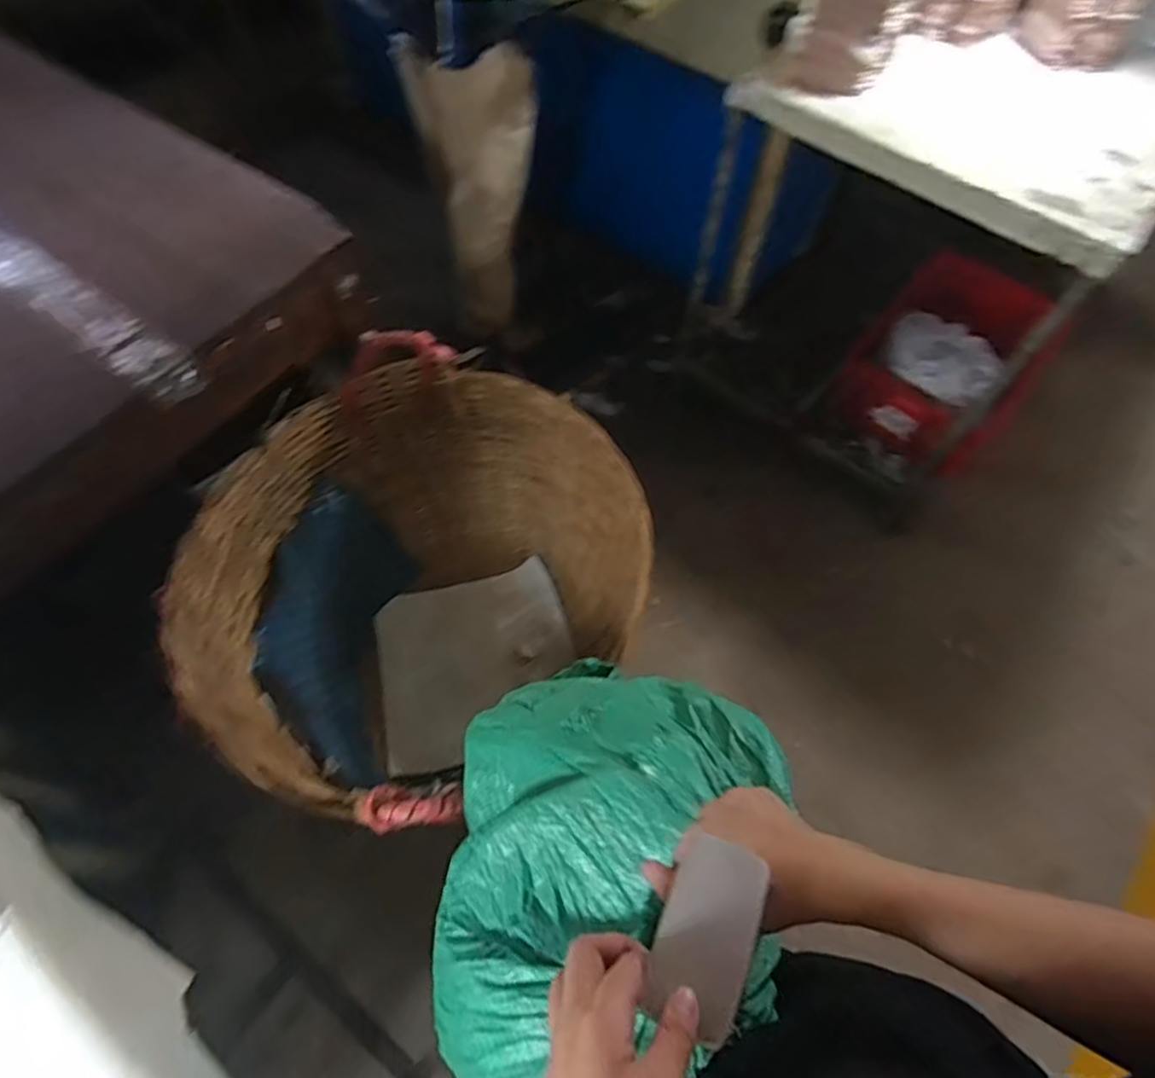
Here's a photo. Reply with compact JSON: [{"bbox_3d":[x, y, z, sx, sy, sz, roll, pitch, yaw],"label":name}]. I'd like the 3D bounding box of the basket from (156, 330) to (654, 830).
[{"bbox_3d":[-0.270,0.168,1.281,0.705,0.705,0.735,25,63,11],"label":"basket"}]

